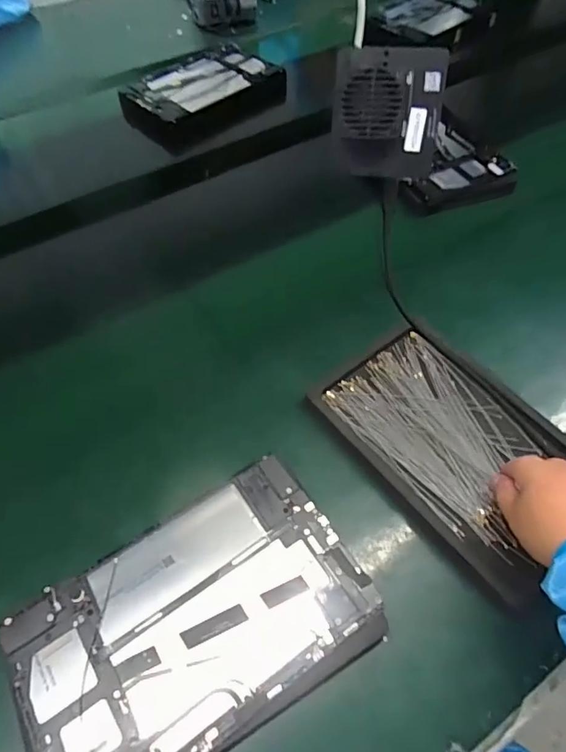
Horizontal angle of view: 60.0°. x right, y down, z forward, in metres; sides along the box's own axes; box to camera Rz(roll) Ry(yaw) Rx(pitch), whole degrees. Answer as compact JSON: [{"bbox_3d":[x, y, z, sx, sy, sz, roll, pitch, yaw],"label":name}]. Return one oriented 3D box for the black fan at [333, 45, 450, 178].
[{"bbox_3d":[0.069,-0.173,0.326,0.070,0.076,0.017,-3,34,-3],"label":"black fan"}]

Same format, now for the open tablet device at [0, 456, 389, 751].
[{"bbox_3d":[-0.063,0.180,0.352,0.241,0.010,0.156,-29,61,-18],"label":"open tablet device"}]

